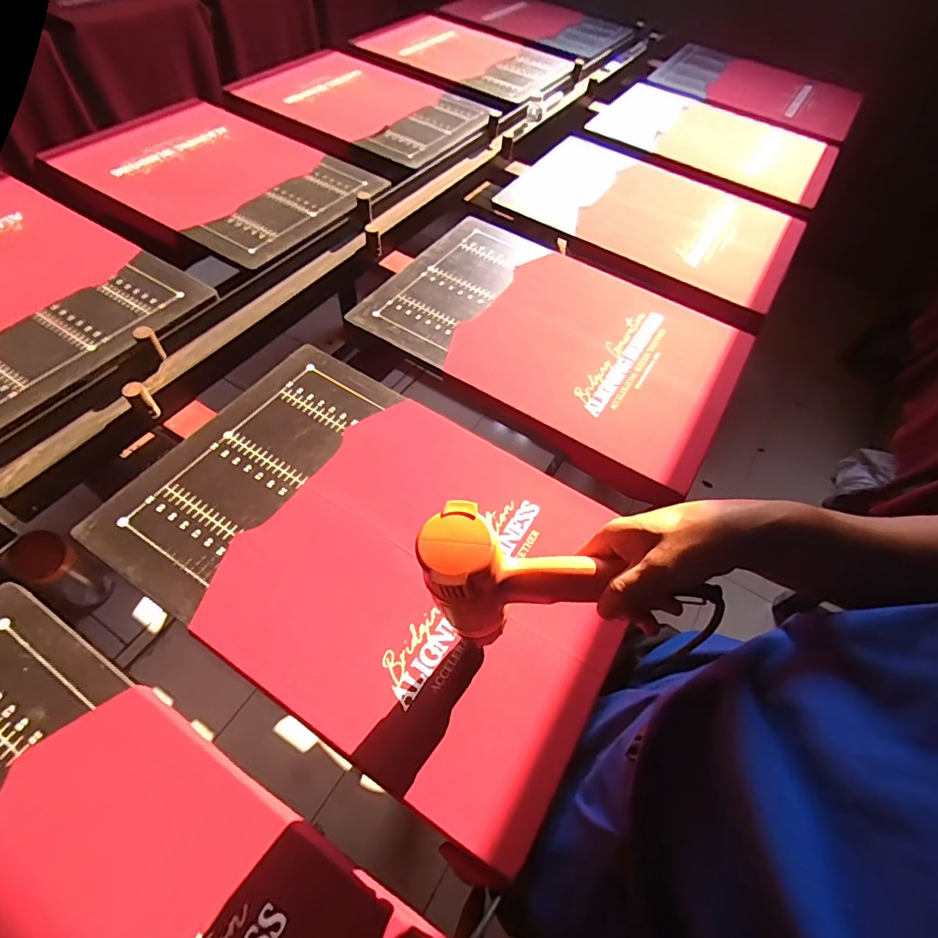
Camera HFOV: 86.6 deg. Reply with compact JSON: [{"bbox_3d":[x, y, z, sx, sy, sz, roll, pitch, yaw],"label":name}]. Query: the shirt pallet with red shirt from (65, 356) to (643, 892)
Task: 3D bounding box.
[{"bbox_3d":[-0.108,0.083,0.612,0.592,0.028,0.399,29,57,15],"label":"shirt pallet with red shirt"}]

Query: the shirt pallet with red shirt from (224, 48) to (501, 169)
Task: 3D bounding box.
[{"bbox_3d":[-0.272,-0.978,1.305,0.644,0.032,0.448,33,59,16],"label":"shirt pallet with red shirt"}]

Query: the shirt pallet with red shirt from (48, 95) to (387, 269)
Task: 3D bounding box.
[{"bbox_3d":[-0.534,-0.649,1.055,0.681,0.038,0.428,29,57,15],"label":"shirt pallet with red shirt"}]

